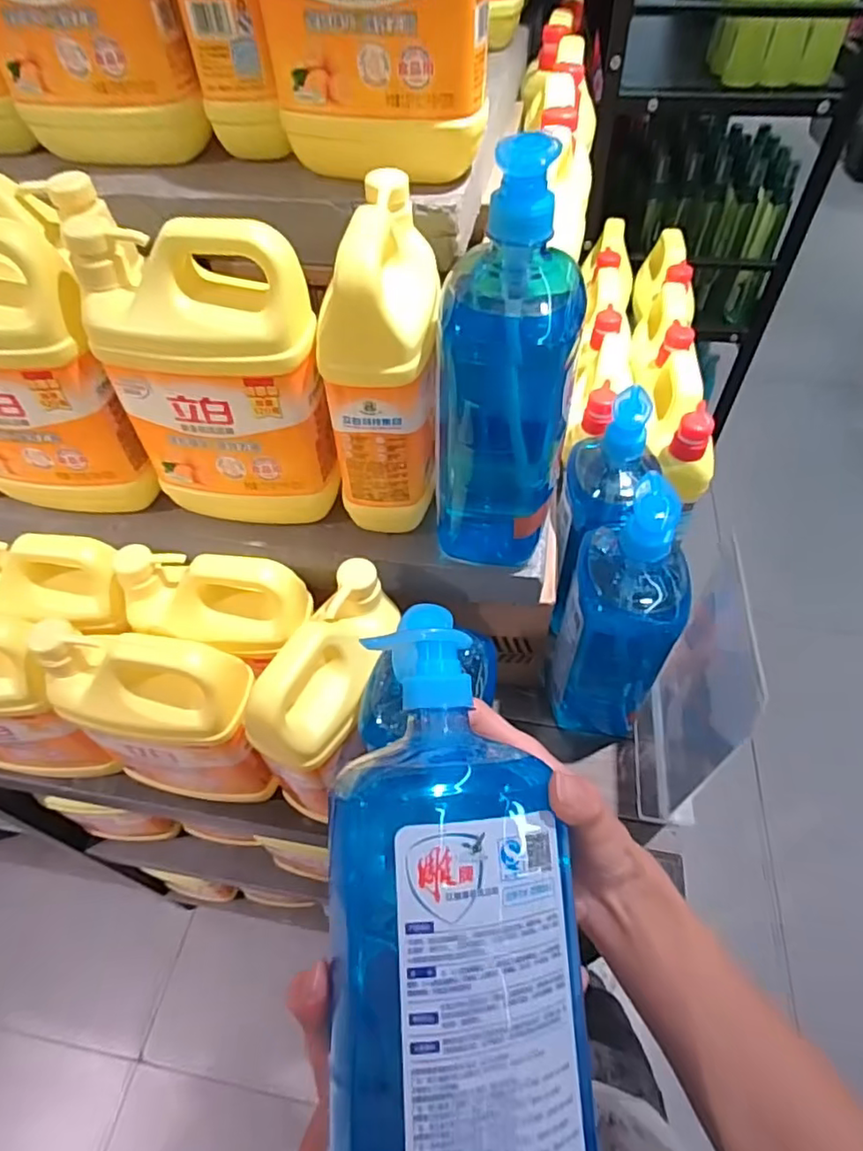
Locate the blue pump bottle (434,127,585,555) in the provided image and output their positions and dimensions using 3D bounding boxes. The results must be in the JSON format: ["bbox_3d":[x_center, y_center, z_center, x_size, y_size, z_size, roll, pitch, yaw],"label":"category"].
[{"bbox_3d":[0.050,-0.115,0.394,0.086,0.268,0.071,7,52,8],"label":"blue pump bottle"}]

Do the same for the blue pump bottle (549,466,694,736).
[{"bbox_3d":[0.158,0.046,0.516,0.087,0.266,0.093,5,52,6],"label":"blue pump bottle"}]

